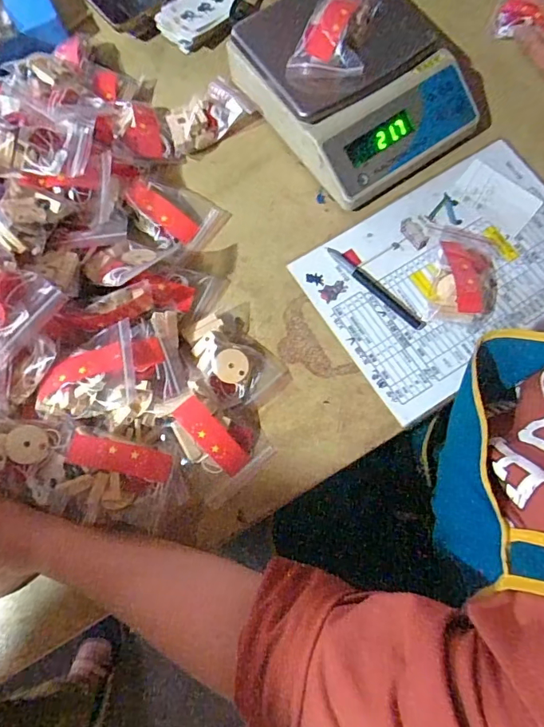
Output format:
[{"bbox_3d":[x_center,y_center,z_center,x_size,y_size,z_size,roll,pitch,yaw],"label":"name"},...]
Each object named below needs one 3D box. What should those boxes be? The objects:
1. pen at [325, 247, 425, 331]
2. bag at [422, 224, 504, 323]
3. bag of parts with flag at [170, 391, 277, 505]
[{"bbox_3d":[0.108,-0.081,0.494,0.129,0.008,0.016,43,80,13],"label":"pen"},{"bbox_3d":[0.201,-0.098,0.486,0.075,0.033,0.114,6,74,5],"label":"bag"},{"bbox_3d":[-0.049,0.072,0.438,0.079,0.041,0.092,-33,75,-7],"label":"bag of parts with flag"}]

